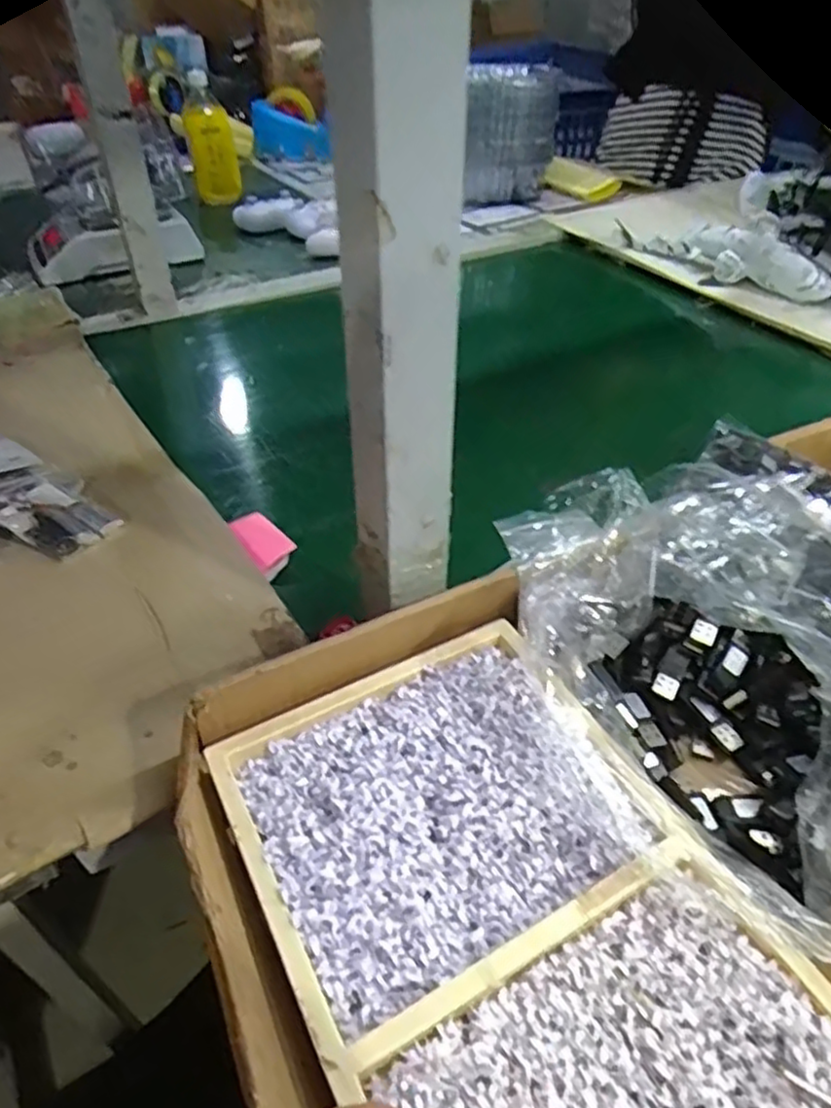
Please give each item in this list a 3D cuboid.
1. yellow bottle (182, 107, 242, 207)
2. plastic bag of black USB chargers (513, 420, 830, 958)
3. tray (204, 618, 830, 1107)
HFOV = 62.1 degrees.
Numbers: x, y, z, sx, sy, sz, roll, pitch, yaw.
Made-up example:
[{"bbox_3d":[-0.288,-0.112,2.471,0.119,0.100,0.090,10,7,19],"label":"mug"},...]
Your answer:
[{"bbox_3d":[-0.353,-0.697,1.217,0.078,0.150,0.080,-10,41,-7],"label":"yellow bottle"},{"bbox_3d":[0.154,0.064,0.365,0.136,0.133,0.237,-28,48,-26],"label":"plastic bag of black USB chargers"},{"bbox_3d":[0.049,0.170,0.302,0.188,0.030,0.317,-21,46,-21],"label":"tray"}]

